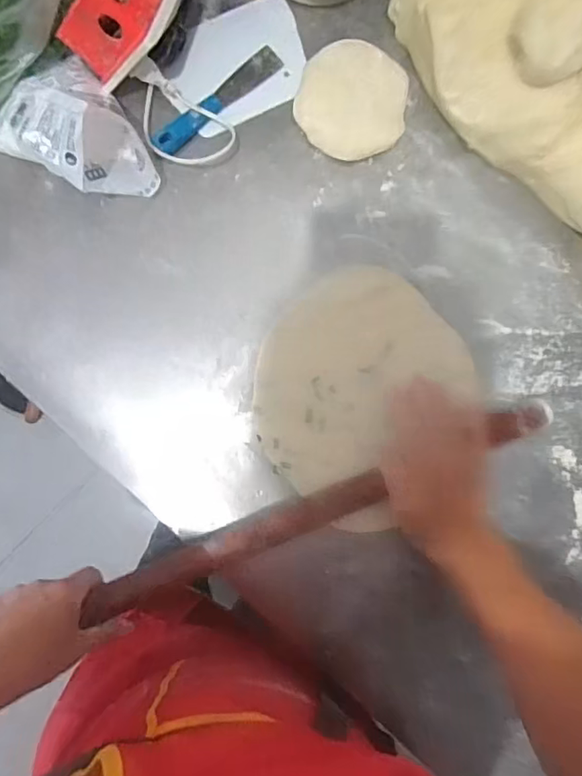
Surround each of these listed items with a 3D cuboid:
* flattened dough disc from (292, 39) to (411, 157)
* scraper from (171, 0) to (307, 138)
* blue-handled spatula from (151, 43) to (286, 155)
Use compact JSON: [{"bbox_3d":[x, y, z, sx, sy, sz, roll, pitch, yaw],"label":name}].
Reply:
[{"bbox_3d":[0.060,-0.274,0.500,0.105,0.028,0.105,0,88,-6],"label":"flattened dough disc"},{"bbox_3d":[-0.048,-0.311,0.501,0.133,0.008,0.105,-26,91,-6],"label":"scraper"},{"bbox_3d":[-0.068,-0.269,0.491,0.147,0.011,0.025,-44,92,-6],"label":"blue-handled spatula"}]

